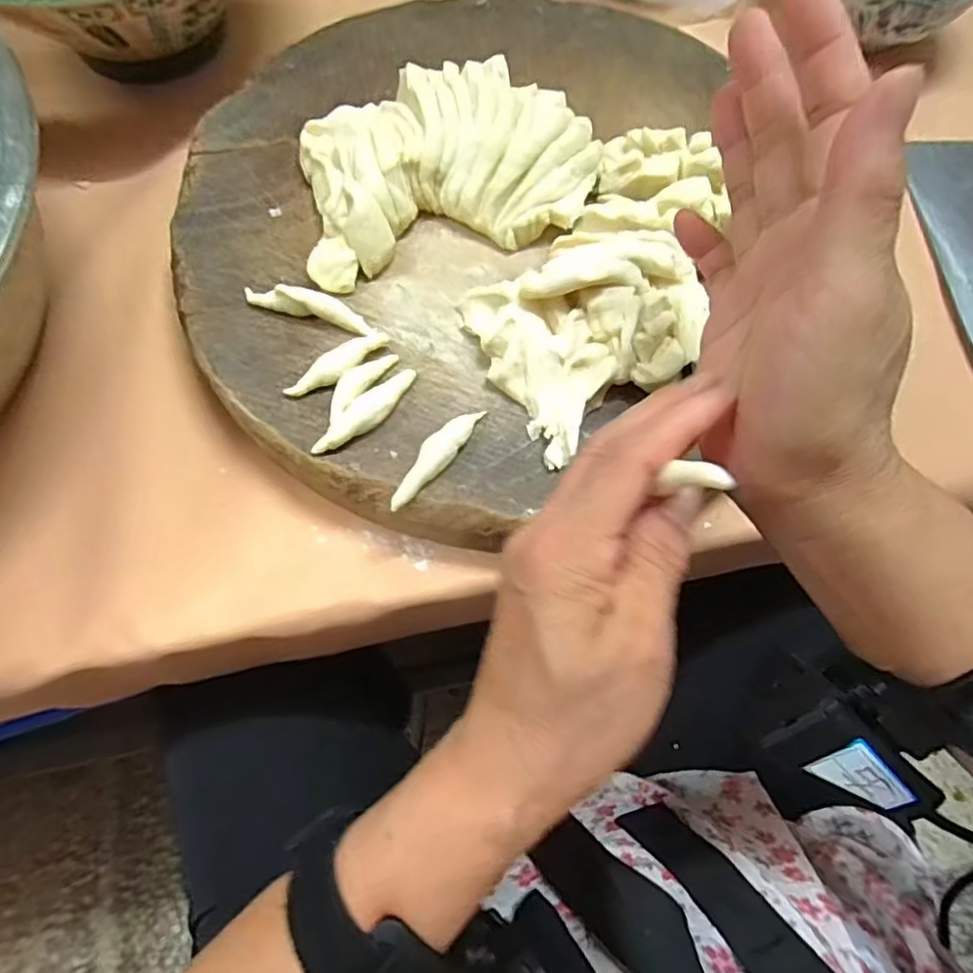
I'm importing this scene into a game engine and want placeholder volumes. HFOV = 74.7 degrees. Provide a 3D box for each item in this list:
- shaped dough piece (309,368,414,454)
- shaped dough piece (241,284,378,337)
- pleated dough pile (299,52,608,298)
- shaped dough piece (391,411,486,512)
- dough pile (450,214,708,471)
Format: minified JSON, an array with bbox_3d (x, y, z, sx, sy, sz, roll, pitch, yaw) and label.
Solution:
[{"bbox_3d":[-0.054,-0.035,0.294,0.015,0.005,0.059,40,72,13],"label":"shaped dough piece"},{"bbox_3d":[-0.087,-0.089,0.309,0.068,0.013,0.012,19,69,6],"label":"shaped dough piece"},{"bbox_3d":[-0.022,-0.171,0.335,0.154,0.034,0.105,-16,70,-8],"label":"pleated dough pile"},{"bbox_3d":[-0.023,-0.014,0.287,0.013,0.007,0.059,35,71,11],"label":"shaped dough piece"},{"bbox_3d":[0.050,-0.079,0.300,0.104,0.033,0.092,-31,72,-13],"label":"dough pile"}]

